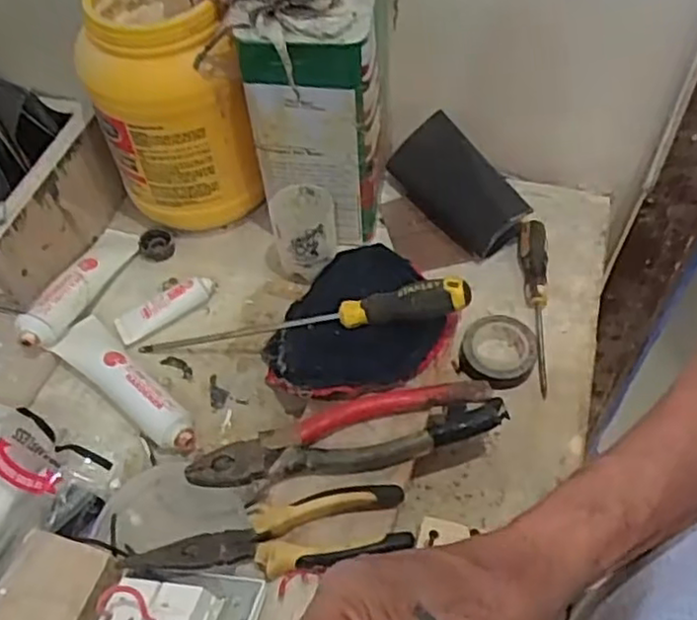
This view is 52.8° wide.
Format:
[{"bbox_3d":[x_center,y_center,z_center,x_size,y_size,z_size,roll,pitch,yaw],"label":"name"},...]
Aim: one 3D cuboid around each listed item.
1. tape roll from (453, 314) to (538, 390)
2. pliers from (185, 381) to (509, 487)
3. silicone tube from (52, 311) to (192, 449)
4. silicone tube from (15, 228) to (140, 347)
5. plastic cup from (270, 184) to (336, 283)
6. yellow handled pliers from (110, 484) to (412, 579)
[{"bbox_3d":[0.129,0.036,0.609,0.065,0.025,0.065,-1,54,2],"label":"tape roll"},{"bbox_3d":[0.001,0.094,0.517,0.230,0.015,0.050,-12,54,-7],"label":"pliers"},{"bbox_3d":[-0.193,0.063,0.604,0.171,0.035,0.045,37,63,26],"label":"silicone tube"},{"bbox_3d":[-0.251,-0.027,0.665,0.041,0.026,0.169,10,40,10],"label":"silicone tube"},{"bbox_3d":[-0.040,-0.069,0.664,0.059,0.085,0.063,-1,54,2],"label":"plastic cup"},{"bbox_3d":[-0.055,0.151,0.469,0.186,0.013,0.047,-8,54,-4],"label":"yellow handled pliers"}]

